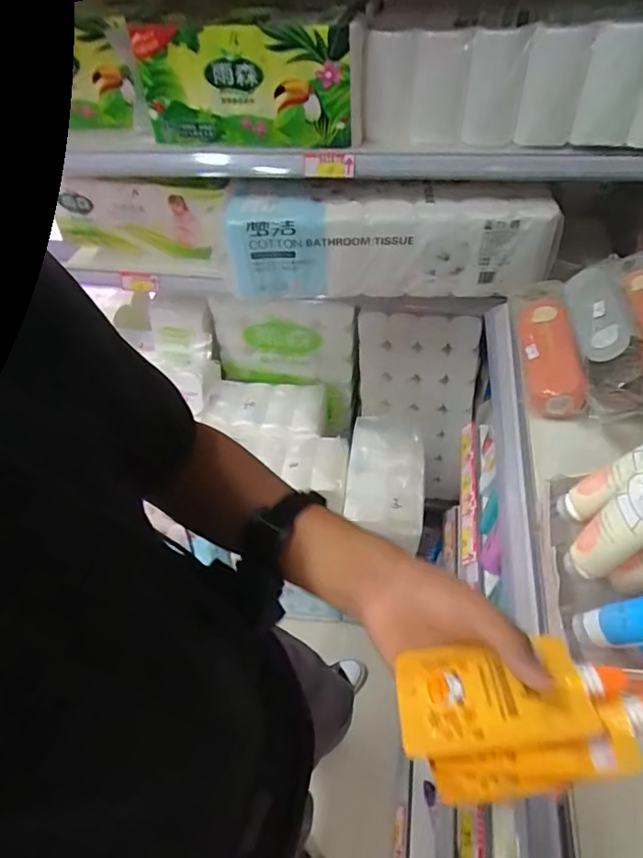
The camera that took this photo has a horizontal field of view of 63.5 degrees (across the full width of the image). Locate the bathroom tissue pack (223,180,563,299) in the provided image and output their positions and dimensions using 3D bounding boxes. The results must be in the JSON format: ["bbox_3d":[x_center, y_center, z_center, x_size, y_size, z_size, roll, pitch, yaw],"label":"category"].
[{"bbox_3d":[0.121,-0.360,1.011,0.598,0.189,0.140,7,51,10],"label":"bathroom tissue pack"}]

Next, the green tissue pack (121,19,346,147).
[{"bbox_3d":[-0.141,-0.624,0.945,0.390,0.178,0.079,10,51,12],"label":"green tissue pack"}]

